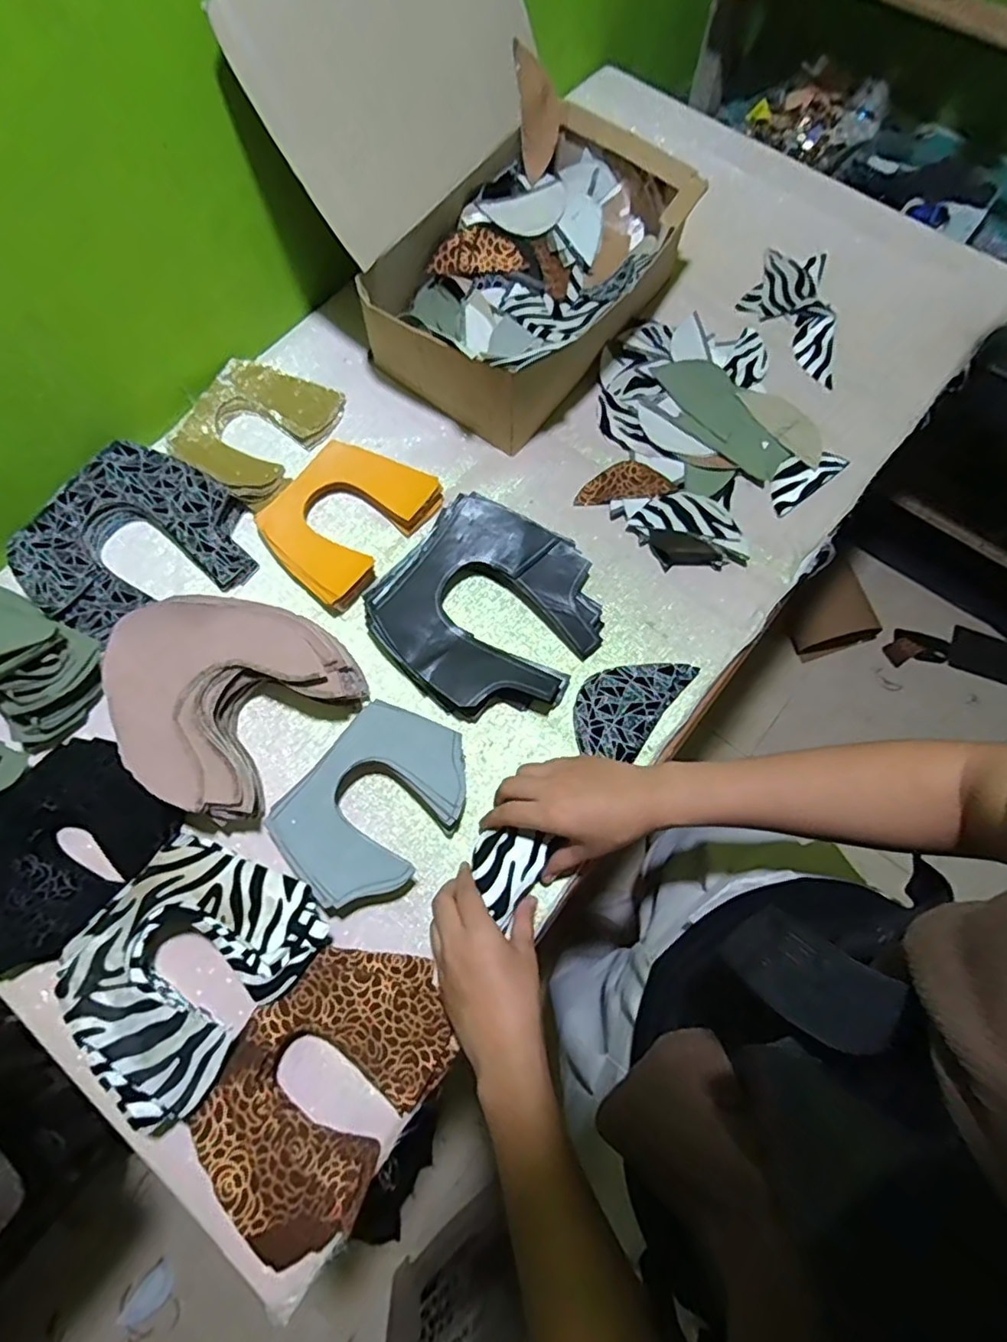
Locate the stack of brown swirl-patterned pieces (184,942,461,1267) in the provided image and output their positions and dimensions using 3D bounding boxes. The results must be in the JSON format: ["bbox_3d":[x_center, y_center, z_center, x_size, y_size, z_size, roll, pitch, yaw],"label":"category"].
[{"bbox_3d":[-0.126,0.293,0.437,0.131,0.030,0.186,34,74,11],"label":"stack of brown swirl-patterned pieces"}]

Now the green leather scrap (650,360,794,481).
[{"bbox_3d":[0.233,-0.272,0.641,0.057,0.011,0.165,-37,80,-7],"label":"green leather scrap"}]

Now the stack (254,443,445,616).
[{"bbox_3d":[-0.153,-0.152,0.595,0.124,0.023,0.158,37,74,12],"label":"stack"}]

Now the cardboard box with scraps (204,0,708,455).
[{"bbox_3d":[-0.001,-0.465,0.568,0.319,0.260,0.332,37,74,12],"label":"cardboard box with scraps"}]

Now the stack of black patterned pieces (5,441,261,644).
[{"bbox_3d":[-0.349,-0.120,0.582,0.182,0.032,0.185,36,74,11],"label":"stack of black patterned pieces"}]

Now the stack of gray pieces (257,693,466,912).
[{"bbox_3d":[-0.105,0.108,0.505,0.119,0.035,0.159,38,75,12],"label":"stack of gray pieces"}]

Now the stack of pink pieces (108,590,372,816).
[{"bbox_3d":[-0.238,0.017,0.515,0.183,0.053,0.178,34,74,11],"label":"stack of pink pieces"}]

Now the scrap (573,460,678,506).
[{"bbox_3d":[0.122,-0.193,0.619,0.096,0.013,0.043,-2,71,-1],"label":"scrap"}]

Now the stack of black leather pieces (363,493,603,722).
[{"bbox_3d":[-0.010,-0.056,0.560,0.185,0.033,0.190,39,75,12],"label":"stack of black leather pieces"}]

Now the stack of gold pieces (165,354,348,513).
[{"bbox_3d":[-0.259,-0.255,0.631,0.132,0.028,0.159,29,73,9],"label":"stack of gold pieces"}]

